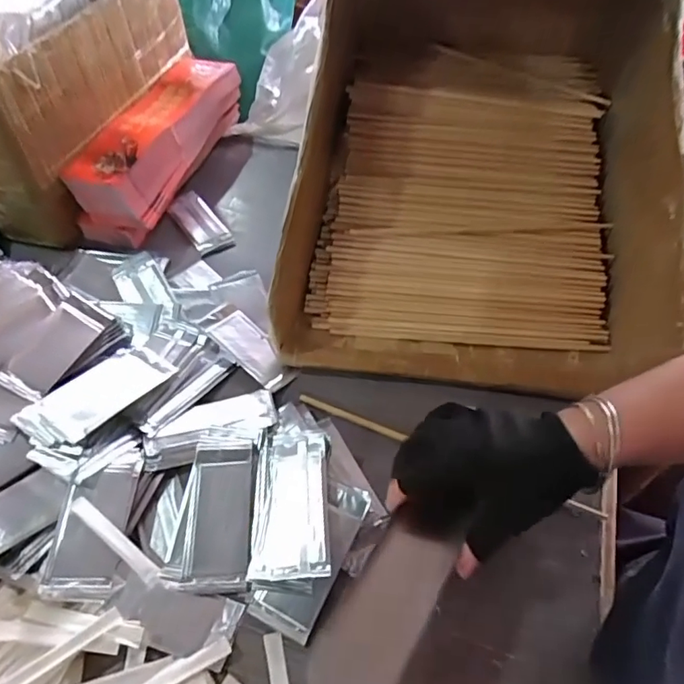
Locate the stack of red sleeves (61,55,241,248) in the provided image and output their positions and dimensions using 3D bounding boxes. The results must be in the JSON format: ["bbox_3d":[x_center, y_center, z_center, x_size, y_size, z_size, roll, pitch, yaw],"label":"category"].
[{"bbox_3d":[-0.243,-0.287,0.743,0.103,0.087,0.345,15,53,10],"label":"stack of red sleeves"}]

